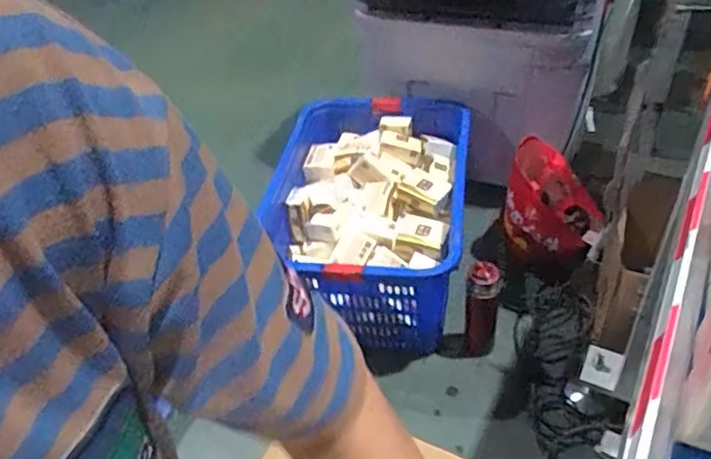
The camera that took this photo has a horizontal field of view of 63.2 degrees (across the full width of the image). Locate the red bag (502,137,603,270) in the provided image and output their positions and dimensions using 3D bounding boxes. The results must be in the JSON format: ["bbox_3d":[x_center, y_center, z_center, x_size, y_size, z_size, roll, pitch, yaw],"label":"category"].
[{"bbox_3d":[0.513,-0.053,1.551,0.157,0.245,0.294,-24,47,-17],"label":"red bag"}]

